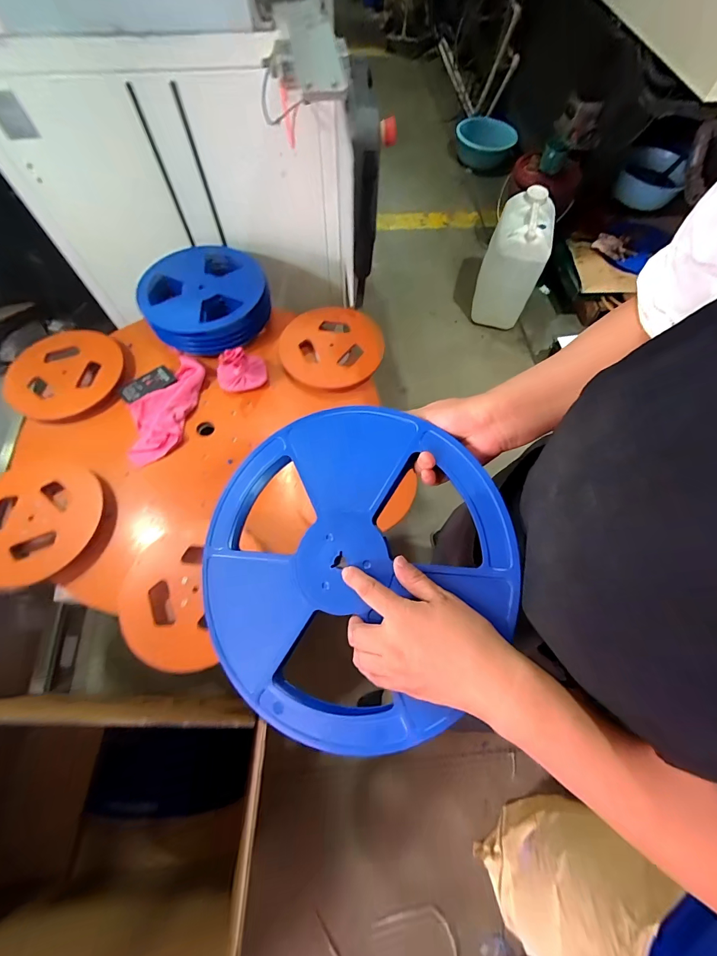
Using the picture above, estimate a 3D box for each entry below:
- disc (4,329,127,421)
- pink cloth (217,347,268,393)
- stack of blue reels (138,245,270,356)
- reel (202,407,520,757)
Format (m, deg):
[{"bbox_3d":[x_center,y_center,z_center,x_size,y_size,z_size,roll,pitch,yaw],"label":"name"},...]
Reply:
[{"bbox_3d":[-0.741,-0.269,0.929,0.258,0.028,0.258,1,65,-1],"label":"disc"},{"bbox_3d":[-0.300,-0.287,0.913,0.124,0.099,0.088,-20,67,-11],"label":"pink cloth"},{"bbox_3d":[-0.415,-0.490,1.008,0.337,0.088,0.316,-26,69,-13],"label":"stack of blue reels"},{"bbox_3d":[-0.023,0.083,0.371,0.305,0.017,0.313,-4,77,18],"label":"reel"}]

